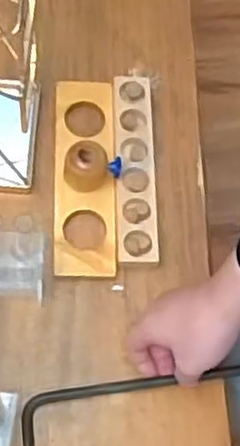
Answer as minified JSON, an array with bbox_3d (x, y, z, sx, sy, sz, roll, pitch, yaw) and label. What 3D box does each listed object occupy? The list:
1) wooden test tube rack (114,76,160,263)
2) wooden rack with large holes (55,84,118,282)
[{"bbox_3d":[0.017,-0.062,0.775,0.041,0.024,0.217,1,68,-5],"label":"wooden test tube rack"},{"bbox_3d":[-0.038,-0.057,0.770,0.063,0.028,0.232,0,68,-5],"label":"wooden rack with large holes"}]

